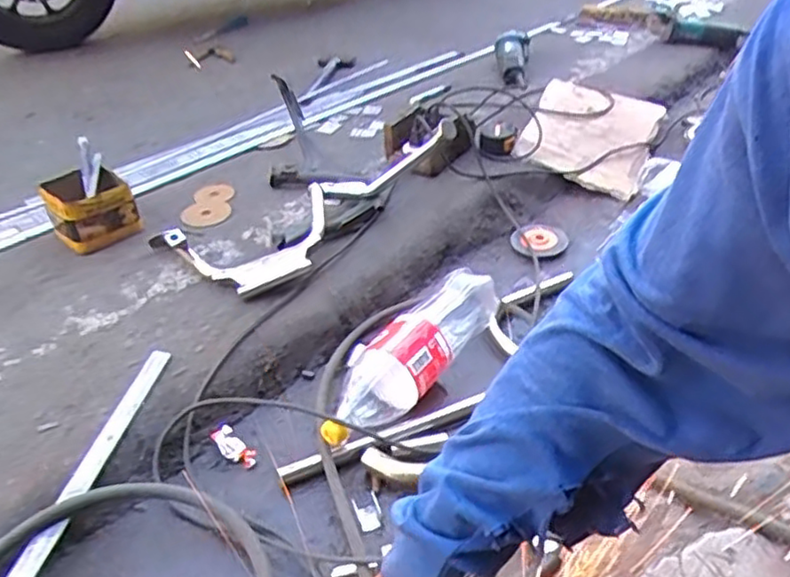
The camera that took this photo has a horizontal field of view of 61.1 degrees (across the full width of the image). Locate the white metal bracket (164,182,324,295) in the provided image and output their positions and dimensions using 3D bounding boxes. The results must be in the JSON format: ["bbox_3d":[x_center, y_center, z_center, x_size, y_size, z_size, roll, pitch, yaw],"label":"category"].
[{"bbox_3d":[-0.203,-0.065,1.034,0.266,0.055,0.153,-19,40,-21],"label":"white metal bracket"}]

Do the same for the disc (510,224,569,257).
[{"bbox_3d":[0.258,-0.090,1.187,0.092,0.008,0.109,15,40,22],"label":"disc"}]

